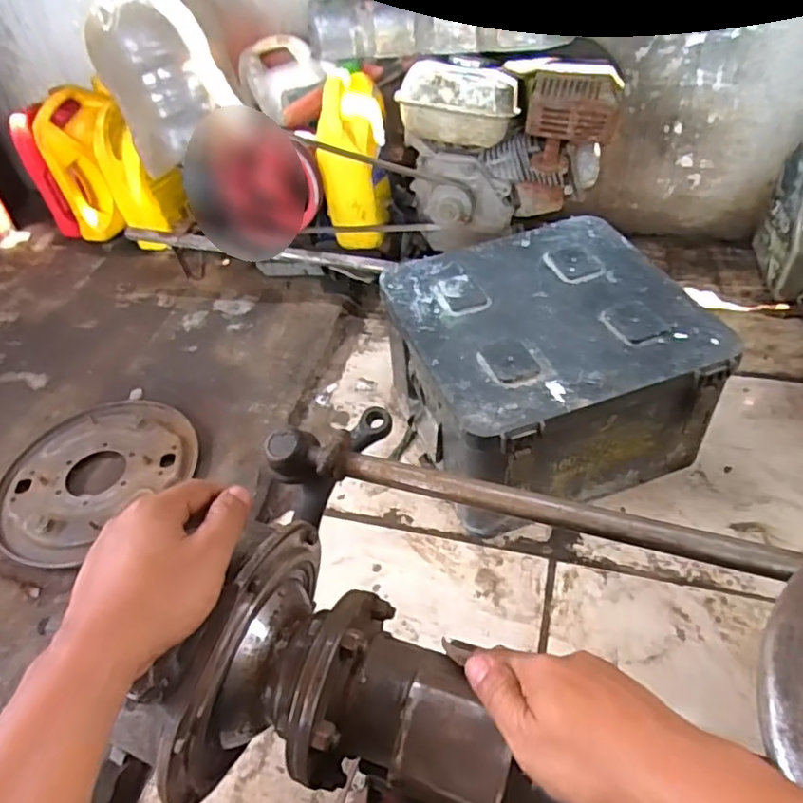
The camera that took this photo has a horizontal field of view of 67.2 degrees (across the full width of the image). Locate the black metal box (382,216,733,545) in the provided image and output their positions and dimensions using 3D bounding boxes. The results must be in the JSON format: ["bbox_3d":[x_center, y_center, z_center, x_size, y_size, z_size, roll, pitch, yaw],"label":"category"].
[{"bbox_3d":[0.203,-0.043,0.900,0.364,0.243,0.357,-18,47,-11],"label":"black metal box"}]

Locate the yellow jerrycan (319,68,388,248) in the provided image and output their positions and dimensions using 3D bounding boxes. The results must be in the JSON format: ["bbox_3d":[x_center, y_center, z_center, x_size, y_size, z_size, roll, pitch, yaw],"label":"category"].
[{"bbox_3d":[-0.085,-0.434,1.097,0.123,0.270,0.131,-8,46,-1],"label":"yellow jerrycan"}]

